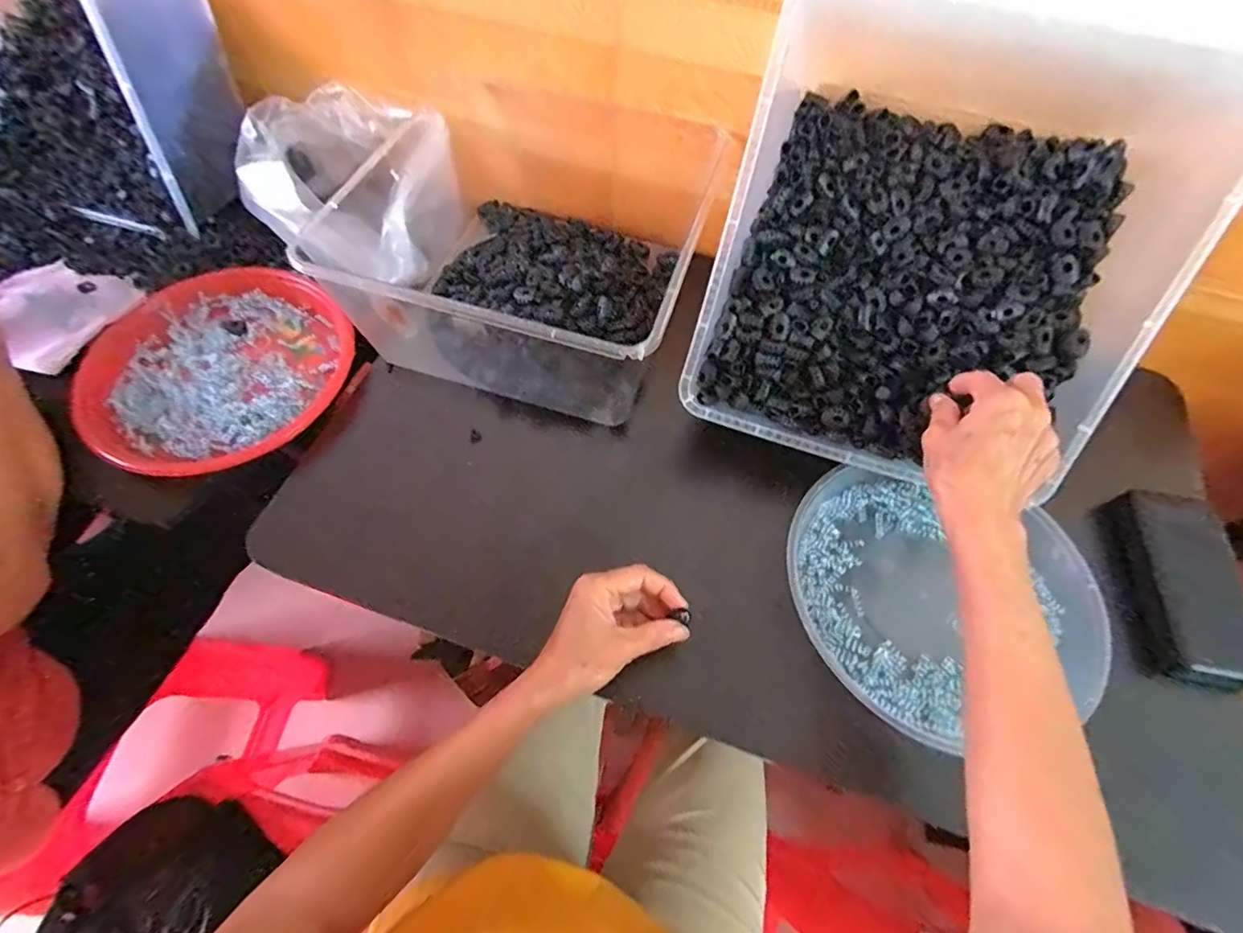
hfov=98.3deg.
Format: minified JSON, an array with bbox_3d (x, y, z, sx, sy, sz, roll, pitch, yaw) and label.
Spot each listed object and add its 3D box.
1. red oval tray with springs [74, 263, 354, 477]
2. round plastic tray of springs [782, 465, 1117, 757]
[{"bbox_3d":[-0.389,-0.100,0.518,0.238,0.027,0.228,38,67,17],"label":"red oval tray with springs"},{"bbox_3d":[0.240,0.105,0.434,0.219,0.030,0.203,16,62,7],"label":"round plastic tray of springs"}]

